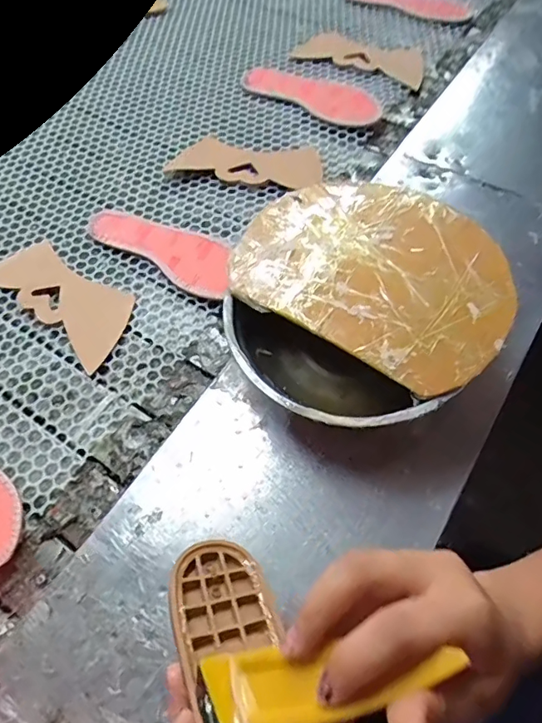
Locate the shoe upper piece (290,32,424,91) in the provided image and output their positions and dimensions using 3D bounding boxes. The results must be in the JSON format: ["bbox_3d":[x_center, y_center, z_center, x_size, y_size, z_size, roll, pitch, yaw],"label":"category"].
[{"bbox_3d":[0.146,-0.490,0.778,0.212,0.015,0.104,22,63,14],"label":"shoe upper piece"}]

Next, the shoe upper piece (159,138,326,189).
[{"bbox_3d":[-0.032,-0.272,0.661,0.203,0.016,0.083,11,61,8],"label":"shoe upper piece"}]

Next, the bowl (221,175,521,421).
[{"bbox_3d":[0.079,-0.048,0.459,0.242,0.082,0.231,-1,60,2],"label":"bowl"}]

